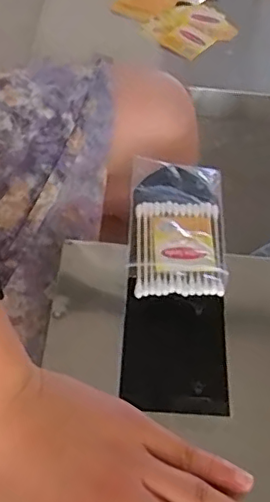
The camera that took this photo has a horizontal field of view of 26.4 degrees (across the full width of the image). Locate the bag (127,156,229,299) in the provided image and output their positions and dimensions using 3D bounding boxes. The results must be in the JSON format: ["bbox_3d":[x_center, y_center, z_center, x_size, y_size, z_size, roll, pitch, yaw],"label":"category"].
[{"bbox_3d":[0.029,-0.018,0.385,0.062,0.008,0.109,4,54,-1],"label":"bag"}]

